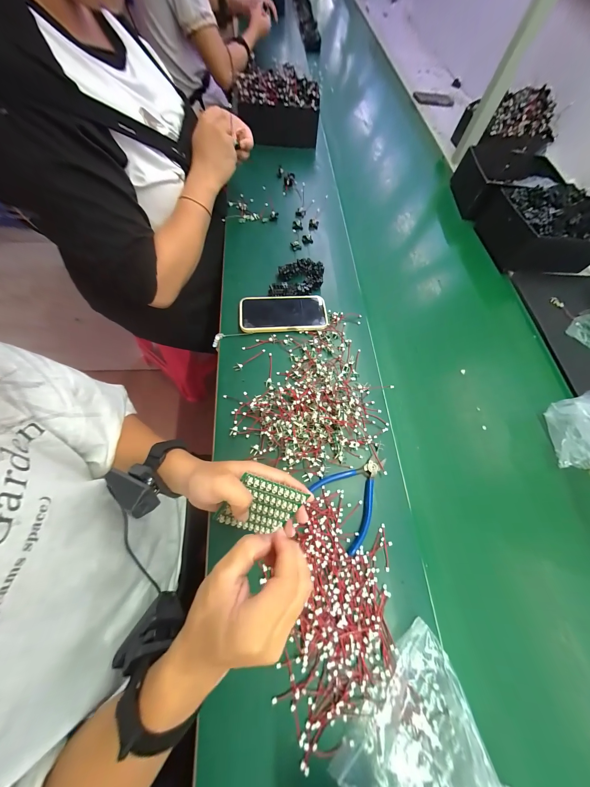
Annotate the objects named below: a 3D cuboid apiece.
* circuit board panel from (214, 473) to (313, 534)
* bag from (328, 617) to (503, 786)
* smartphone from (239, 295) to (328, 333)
[{"bbox_3d":[-0.040,0.133,0.292,0.077,0.083,0.005,28,23,-18],"label":"circuit board panel"},{"bbox_3d":[0.176,0.392,0.238,0.216,0.066,0.169,38,70,13],"label":"bag"},{"bbox_3d":[-0.023,-0.158,0.498,0.168,0.015,0.081,-4,67,-5],"label":"smartphone"}]

